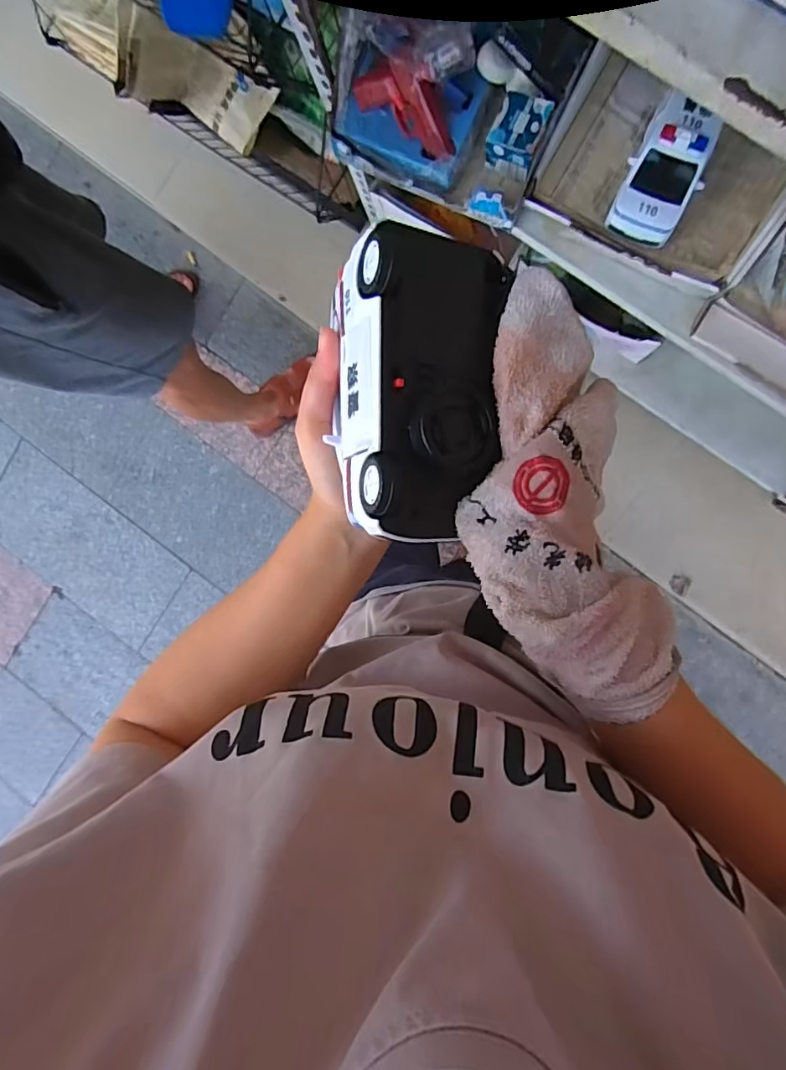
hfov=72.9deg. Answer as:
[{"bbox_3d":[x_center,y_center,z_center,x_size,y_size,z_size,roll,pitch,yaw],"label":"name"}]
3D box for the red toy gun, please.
[{"bbox_3d":[0.016,-0.504,0.611,0.138,0.086,0.046,34,99,4],"label":"red toy gun"}]

